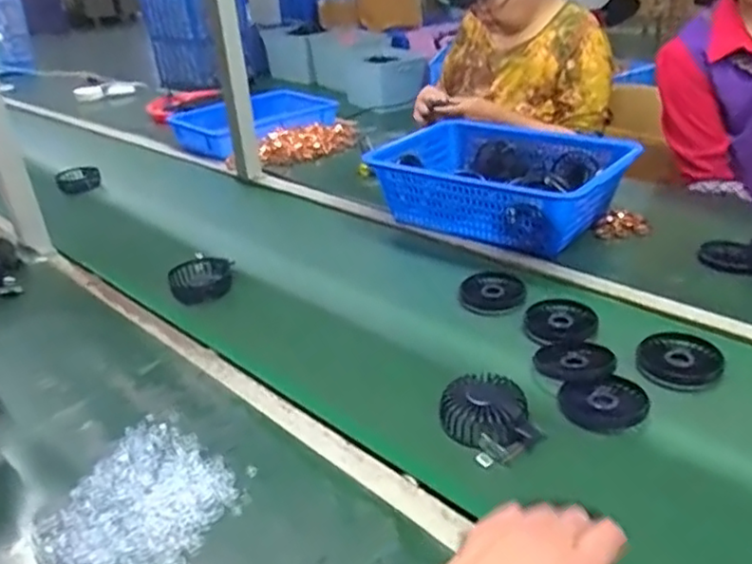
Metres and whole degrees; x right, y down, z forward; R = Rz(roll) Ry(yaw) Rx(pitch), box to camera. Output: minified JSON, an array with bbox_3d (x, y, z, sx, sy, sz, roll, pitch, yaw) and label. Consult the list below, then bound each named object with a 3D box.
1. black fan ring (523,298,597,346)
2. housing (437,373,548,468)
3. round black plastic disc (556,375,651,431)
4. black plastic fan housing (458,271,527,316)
[{"bbox_3d":[0.223,0.048,0.786,0.086,0.008,0.085,-4,30,2],"label":"black fan ring"},{"bbox_3d":[0.115,0.134,0.654,0.085,0.035,0.105,-22,33,-26],"label":"housing"},{"bbox_3d":[0.235,0.124,0.671,0.086,0.022,0.068,8,32,22],"label":"round black plastic disc"},{"bbox_3d":[0.156,0.015,0.868,0.084,0.013,0.095,-5,30,2],"label":"black plastic fan housing"}]

